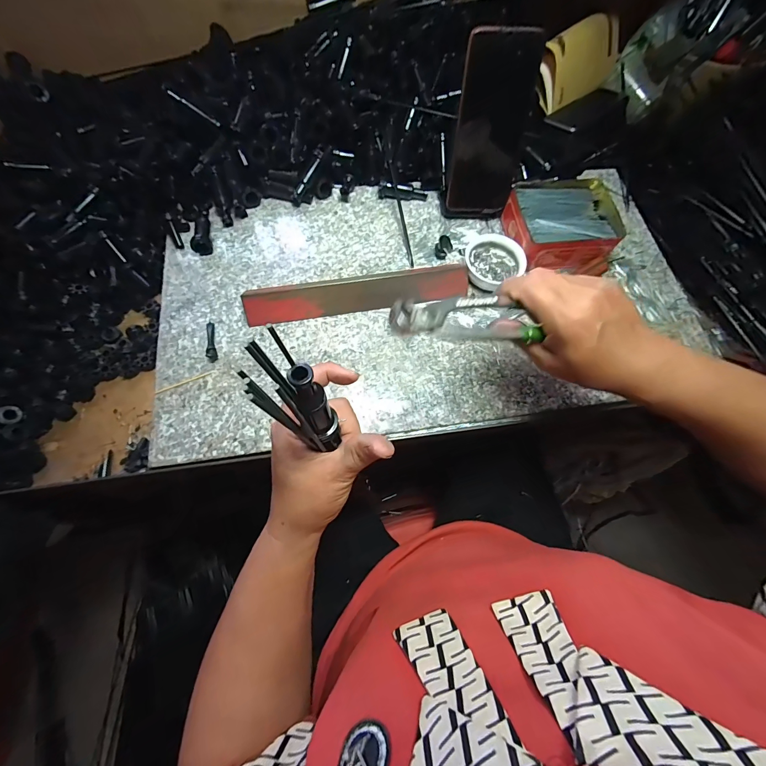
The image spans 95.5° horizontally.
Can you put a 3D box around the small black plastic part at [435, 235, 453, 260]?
[{"bbox_3d":[0.076,-0.170,0.437,0.017,0.021,0.020,35,72,11],"label":"small black plastic part"}]

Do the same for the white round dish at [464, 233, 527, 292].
[{"bbox_3d":[0.131,-0.150,0.427,0.070,0.022,0.065,1,69,-2],"label":"white round dish"}]

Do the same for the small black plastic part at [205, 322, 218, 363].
[{"bbox_3d":[-0.188,-0.045,0.381,0.010,0.005,0.049,-14,70,-7],"label":"small black plastic part"}]

